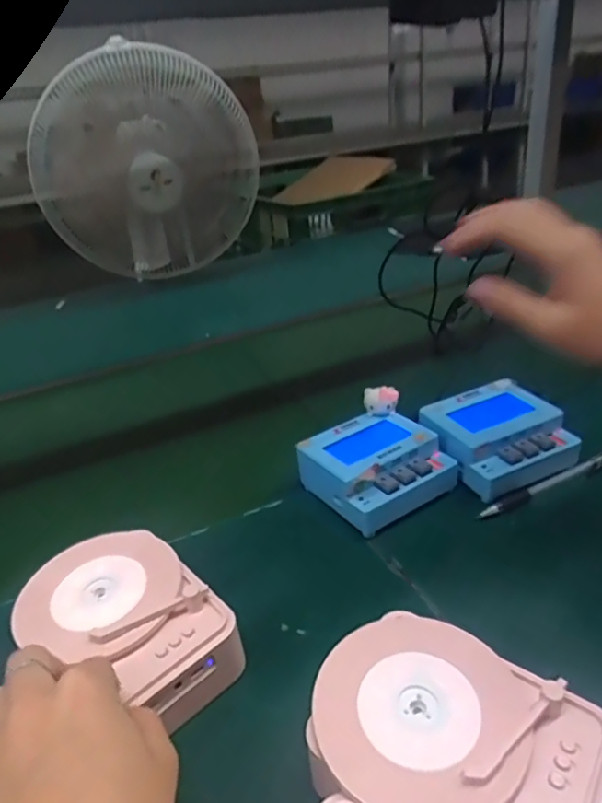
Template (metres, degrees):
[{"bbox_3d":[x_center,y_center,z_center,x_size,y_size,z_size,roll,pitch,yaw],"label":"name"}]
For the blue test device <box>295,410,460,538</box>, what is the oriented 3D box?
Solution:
[{"bbox_3d":[0.065,0.058,0.482,0.101,0.051,0.103,-23,34,-27],"label":"blue test device"}]

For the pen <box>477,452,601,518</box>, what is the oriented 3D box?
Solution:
[{"bbox_3d":[0.217,0.069,0.473,0.155,0.016,0.013,-18,32,-19],"label":"pen"}]

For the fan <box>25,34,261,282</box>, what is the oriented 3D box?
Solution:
[{"bbox_3d":[-0.273,-0.462,1.125,0.358,0.412,0.334,-7,30,-2],"label":"fan"}]

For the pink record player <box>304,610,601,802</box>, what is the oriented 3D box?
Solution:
[{"bbox_3d":[0.072,0.173,0.274,0.128,0.052,0.102,15,36,32],"label":"pink record player"}]

